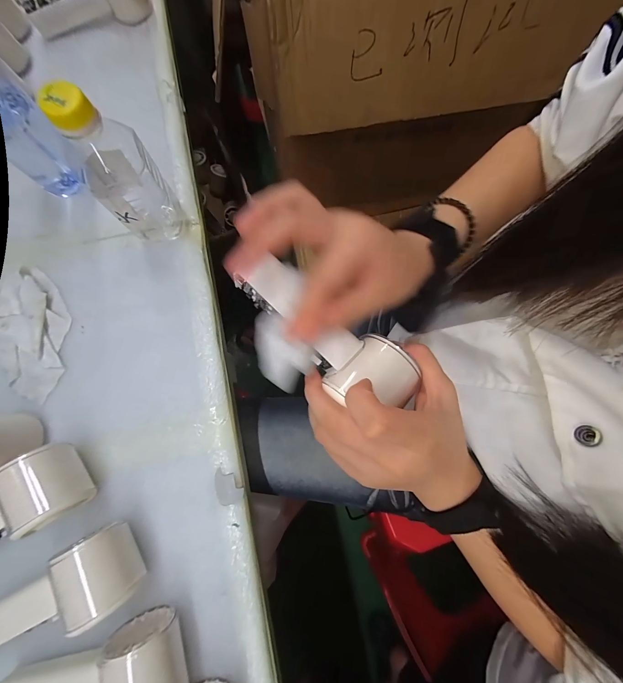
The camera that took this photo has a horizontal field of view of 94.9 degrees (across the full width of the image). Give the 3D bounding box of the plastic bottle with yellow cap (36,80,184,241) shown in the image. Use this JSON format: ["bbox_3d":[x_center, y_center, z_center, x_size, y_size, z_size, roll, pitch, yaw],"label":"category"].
[{"bbox_3d":[-0.180,-0.159,0.268,0.055,0.147,0.062,-38,81,-8],"label":"plastic bottle with yellow cap"}]

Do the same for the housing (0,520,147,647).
[{"bbox_3d":[-0.219,0.210,0.237,0.152,0.056,0.059,-23,80,-6],"label":"housing"}]

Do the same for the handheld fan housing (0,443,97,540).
[{"bbox_3d":[-0.273,0.149,0.248,0.157,0.054,0.062,-28,80,-6],"label":"handheld fan housing"}]

